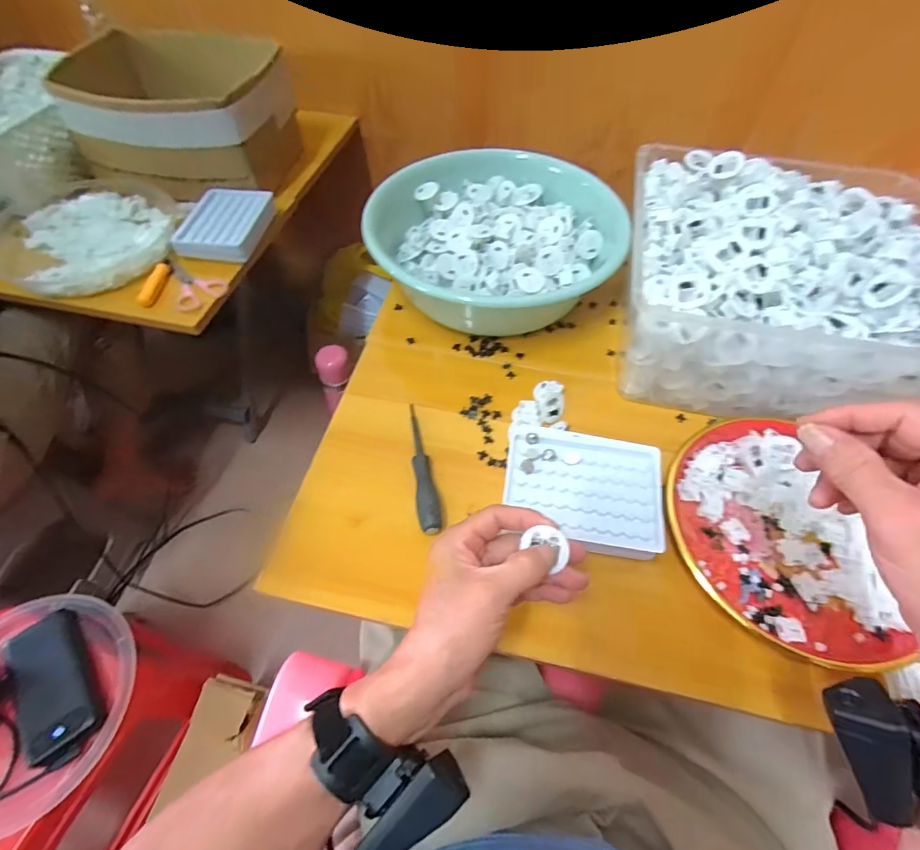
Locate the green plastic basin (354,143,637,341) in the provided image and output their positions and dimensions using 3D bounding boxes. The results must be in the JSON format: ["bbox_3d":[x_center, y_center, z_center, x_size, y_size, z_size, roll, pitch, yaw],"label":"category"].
[{"bbox_3d":[0.046,-0.251,0.609,0.289,0.104,0.284,8,57,5],"label":"green plastic basin"}]

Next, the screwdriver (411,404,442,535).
[{"bbox_3d":[-0.036,0.038,0.447,0.020,0.018,0.145,-8,57,-6],"label":"screwdriver"}]

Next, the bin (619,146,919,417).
[{"bbox_3d":[0.323,-0.150,0.487,0.308,0.149,0.275,11,57,7],"label":"bin"}]

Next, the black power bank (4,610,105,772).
[{"bbox_3d":[-0.462,0.296,0.522,0.071,0.032,0.153,-31,62,-19],"label":"black power bank"}]

